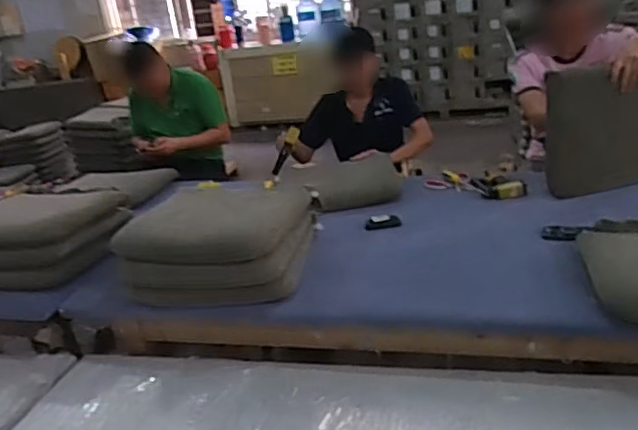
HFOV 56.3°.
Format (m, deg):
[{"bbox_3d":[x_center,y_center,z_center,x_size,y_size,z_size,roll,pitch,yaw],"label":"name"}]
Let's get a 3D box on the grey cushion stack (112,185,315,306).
[{"bbox_3d":[-0.269,0.063,1.662,0.455,0.234,0.349,-3,22,11],"label":"grey cushion stack"}]

